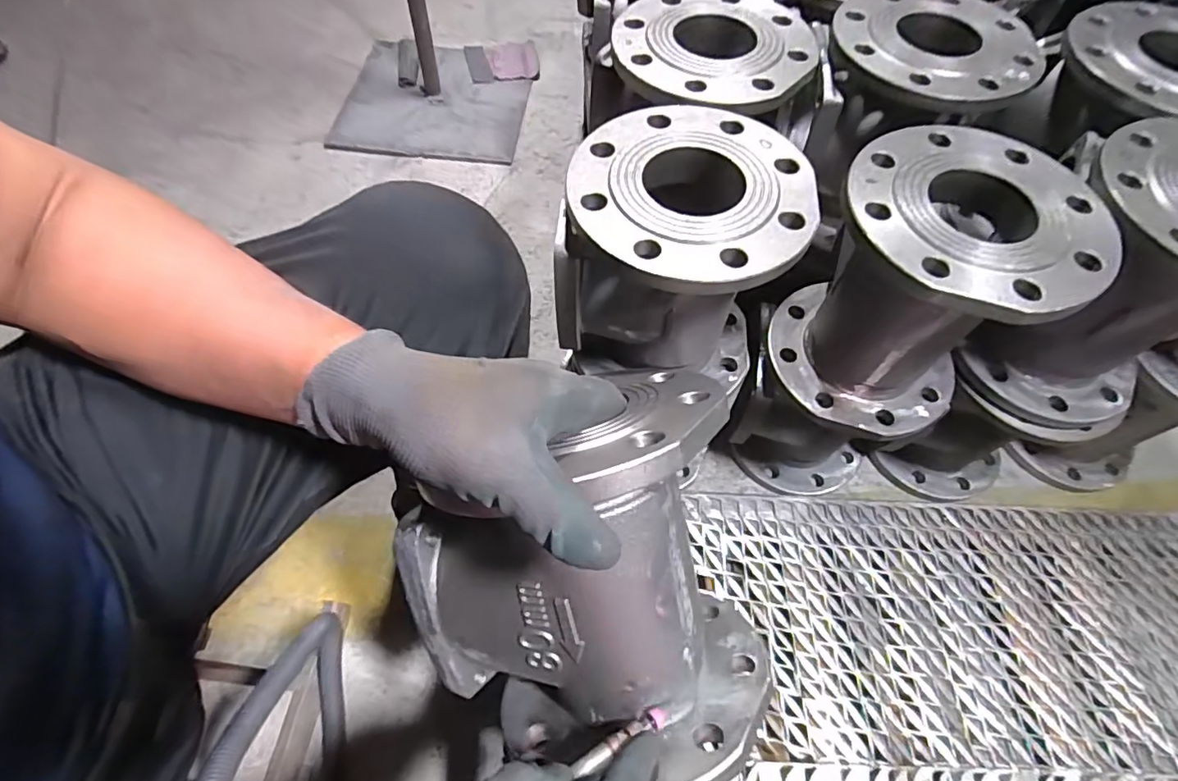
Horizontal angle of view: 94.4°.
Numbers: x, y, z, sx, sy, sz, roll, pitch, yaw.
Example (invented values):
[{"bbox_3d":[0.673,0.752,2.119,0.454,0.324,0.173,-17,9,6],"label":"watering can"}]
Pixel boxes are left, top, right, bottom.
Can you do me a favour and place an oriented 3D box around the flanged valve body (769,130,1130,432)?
[{"bbox_3d":[0.292,-0.086,0.501,0.188,0.218,0.181,34,66,16],"label":"flanged valve body"}]

